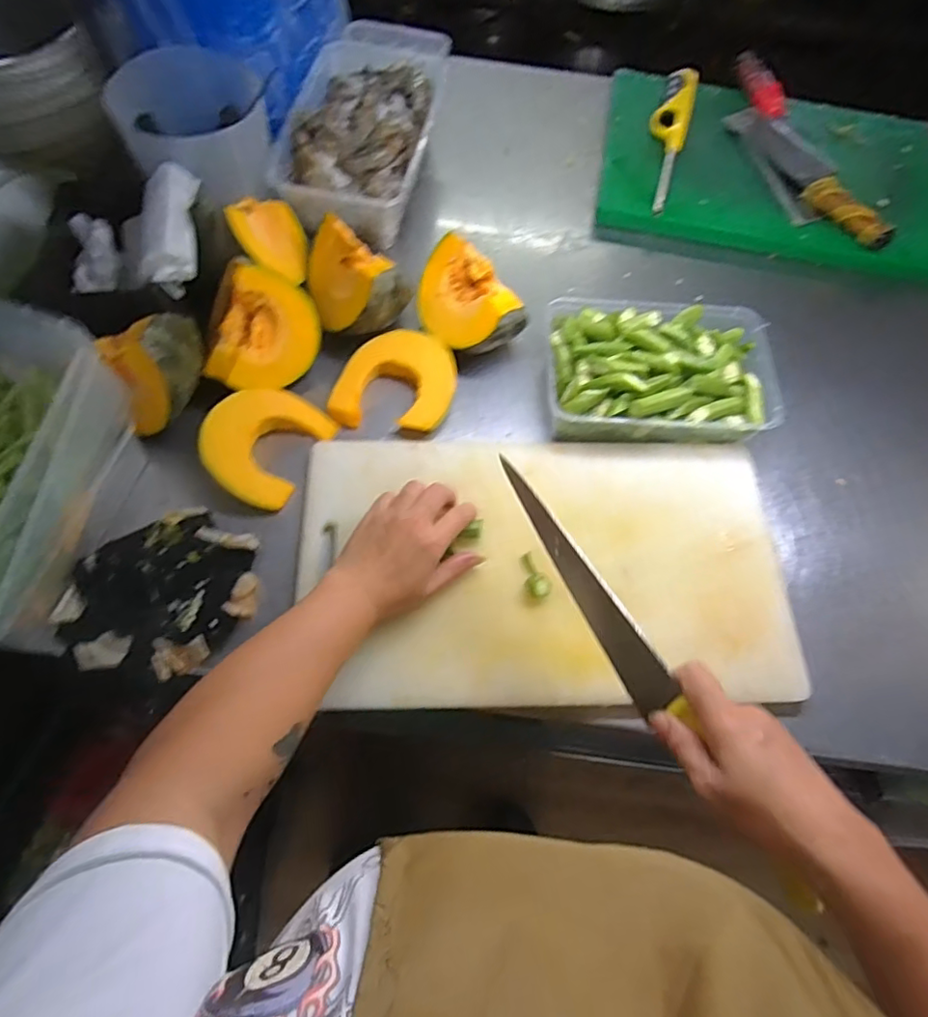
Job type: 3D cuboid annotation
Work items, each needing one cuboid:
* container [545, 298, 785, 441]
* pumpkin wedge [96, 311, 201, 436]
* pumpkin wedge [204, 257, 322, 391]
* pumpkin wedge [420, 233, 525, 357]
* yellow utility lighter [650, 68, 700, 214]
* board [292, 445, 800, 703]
[{"bbox_3d":[0.195,-0.144,0.591,0.221,0.066,0.154,0,65,-3],"label":"container"},{"bbox_3d":[-0.274,-0.127,0.527,0.082,0.071,0.082,-21,68,-12],"label":"pumpkin wedge"},{"bbox_3d":[-0.196,-0.173,0.556,0.109,0.082,0.091,-9,66,-7],"label":"pumpkin wedge"},{"bbox_3d":[-0.002,-0.204,0.604,0.075,0.078,0.122,-36,72,-17],"label":"pumpkin wedge"},{"bbox_3d":[0.267,-0.488,0.763,0.048,0.014,0.266,17,66,5],"label":"yellow utility lighter"},{"bbox_3d":[0.075,0.047,0.532,0.434,0.029,0.244,0,65,-3],"label":"board"}]

